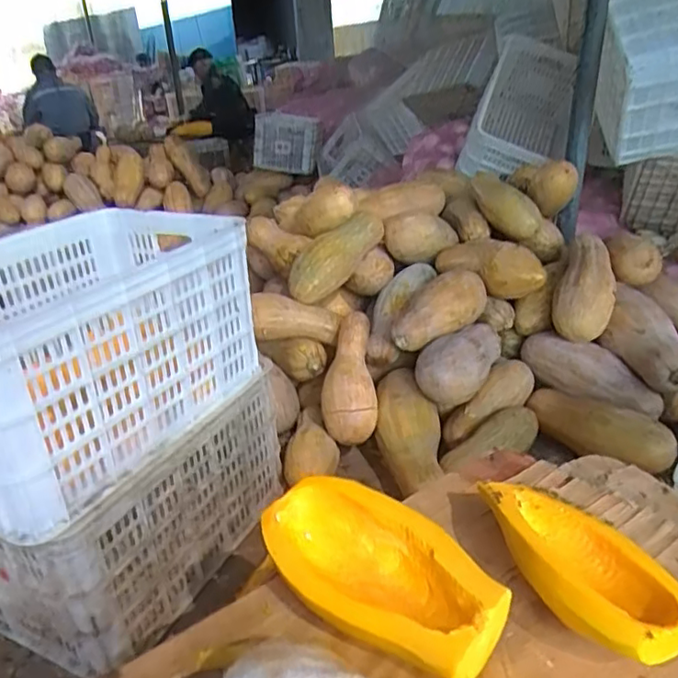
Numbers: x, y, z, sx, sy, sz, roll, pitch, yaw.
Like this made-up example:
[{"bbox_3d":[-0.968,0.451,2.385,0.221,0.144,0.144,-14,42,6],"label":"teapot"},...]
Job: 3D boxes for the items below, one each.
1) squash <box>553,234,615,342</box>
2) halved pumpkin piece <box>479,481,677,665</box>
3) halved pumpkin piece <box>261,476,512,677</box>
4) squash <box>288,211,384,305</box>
[{"bbox_3d":[0.582,-0.149,1.412,0.128,0.112,0.306,7,56,22],"label":"squash"},{"bbox_3d":[0.216,0.205,0.552,0.124,0.078,0.217,-12,27,-17],"label":"halved pumpkin piece"},{"bbox_3d":[0.030,0.217,0.543,0.231,0.086,0.116,14,31,32],"label":"halved pumpkin piece"},{"bbox_3d":[-0.006,-0.209,1.501,0.288,0.103,0.103,-42,35,-6],"label":"squash"}]

